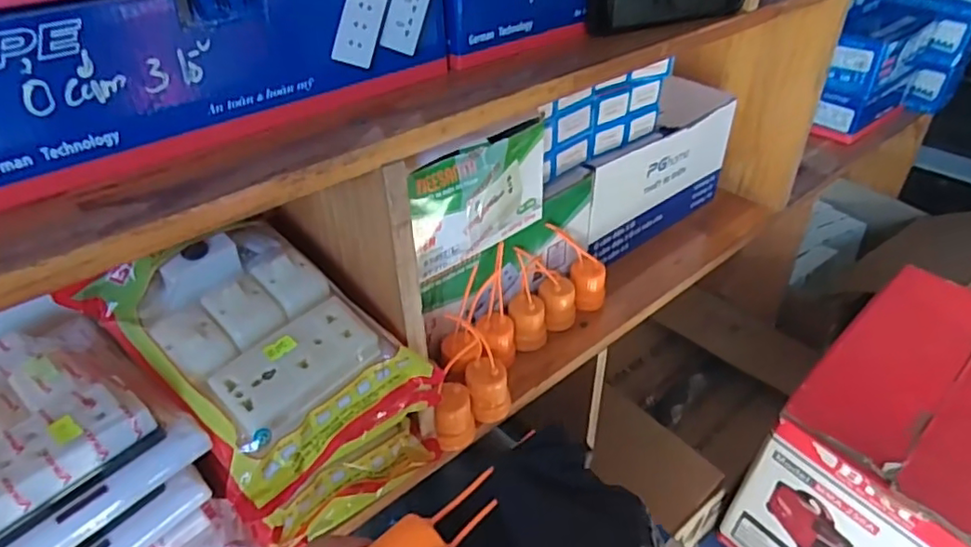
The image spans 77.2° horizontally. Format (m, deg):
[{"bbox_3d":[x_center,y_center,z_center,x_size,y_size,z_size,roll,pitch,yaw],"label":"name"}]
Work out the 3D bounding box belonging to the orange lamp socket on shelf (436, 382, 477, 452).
[{"bbox_3d":[-0.025,0.125,0.528,0.030,0.061,0.034,0,37,1],"label":"orange lamp socket on shelf"}]

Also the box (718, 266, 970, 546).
[{"bbox_3d":[0.525,0.229,0.764,0.366,0.274,0.224,-29,45,-32],"label":"box"}]

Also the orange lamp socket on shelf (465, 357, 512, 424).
[{"bbox_3d":[0.003,0.106,0.551,0.038,0.058,0.030,-3,37,-3],"label":"orange lamp socket on shelf"}]

